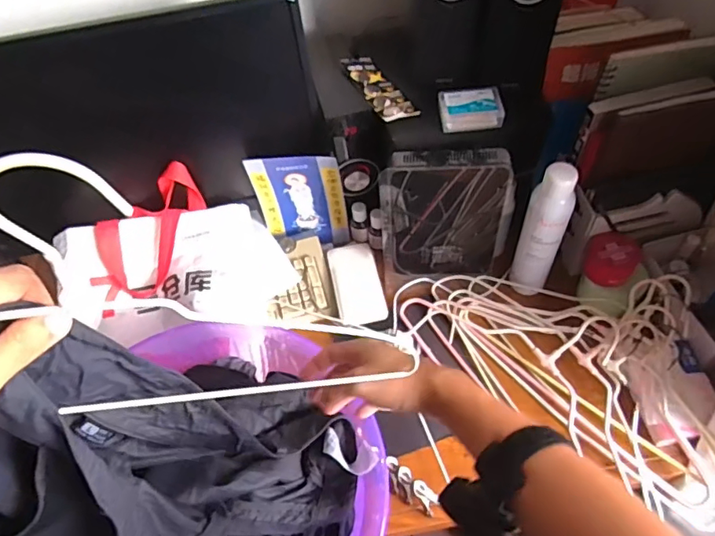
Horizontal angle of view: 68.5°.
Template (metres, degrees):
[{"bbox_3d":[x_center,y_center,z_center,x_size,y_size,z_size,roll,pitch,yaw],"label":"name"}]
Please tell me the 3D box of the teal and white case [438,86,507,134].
[{"bbox_3d":[0.157,-0.219,0.725,0.085,0.029,0.055,-3,56,3],"label":"teal and white case"}]

